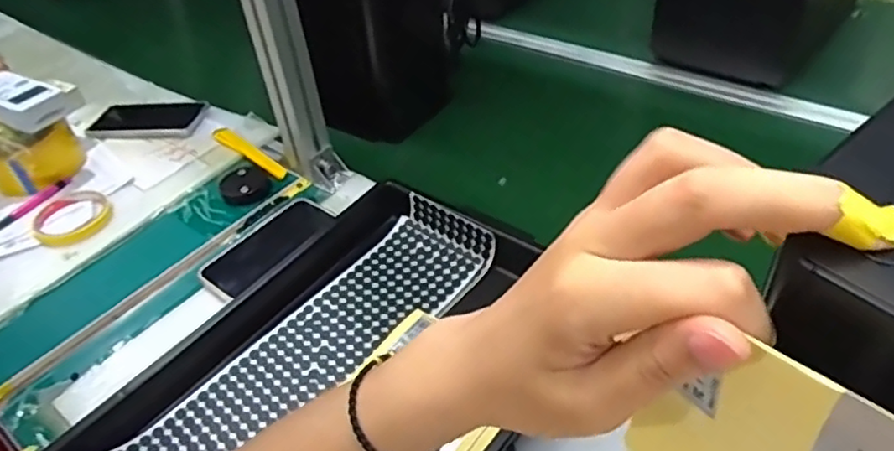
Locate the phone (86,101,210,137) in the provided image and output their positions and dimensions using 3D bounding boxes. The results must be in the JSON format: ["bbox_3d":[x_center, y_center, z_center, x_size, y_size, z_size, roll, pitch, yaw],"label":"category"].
[{"bbox_3d":[-0.423,-0.154,0.917,0.164,0.015,0.082,1,49,13],"label":"phone"}]

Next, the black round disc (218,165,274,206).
[{"bbox_3d":[-0.250,-0.049,0.795,0.060,0.012,0.073,-28,46,-24],"label":"black round disc"}]

